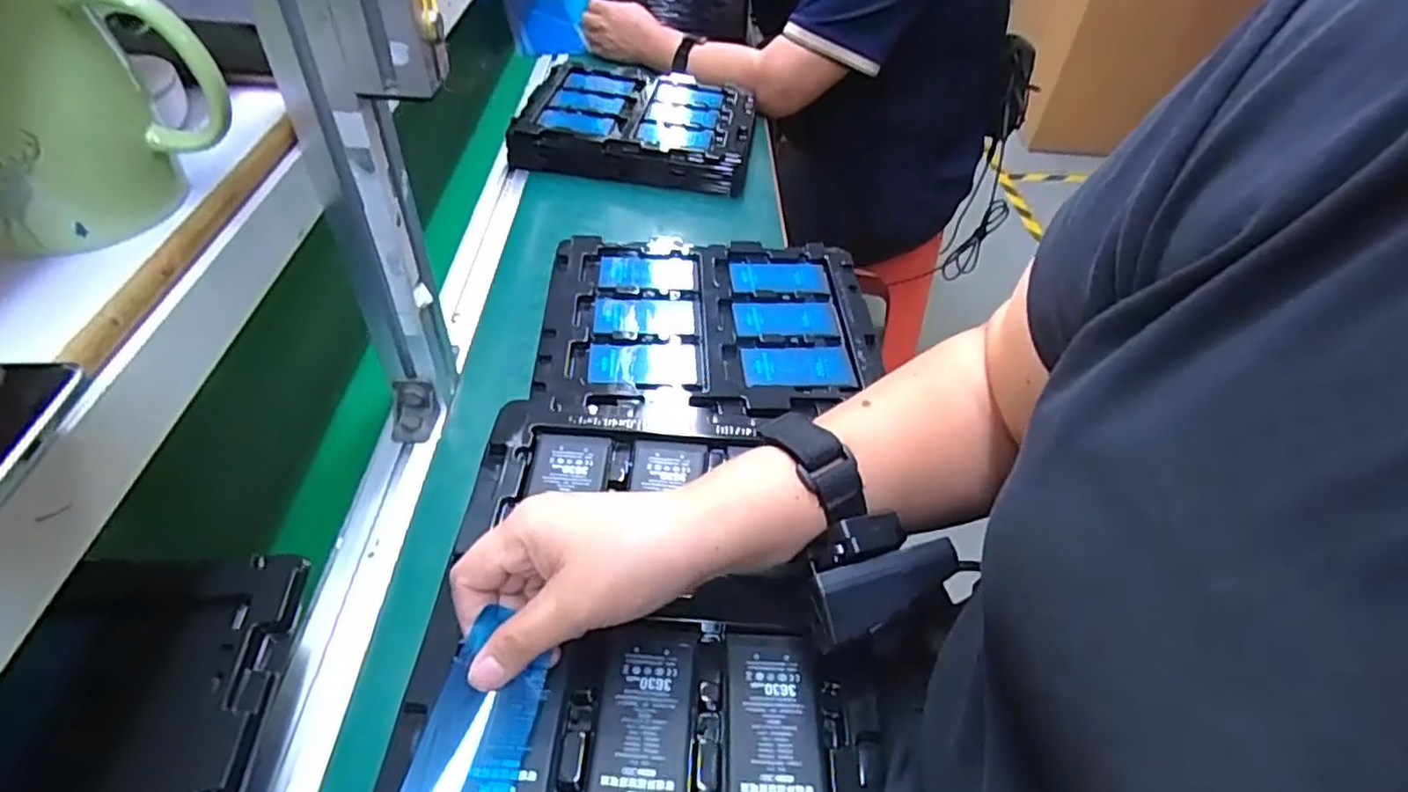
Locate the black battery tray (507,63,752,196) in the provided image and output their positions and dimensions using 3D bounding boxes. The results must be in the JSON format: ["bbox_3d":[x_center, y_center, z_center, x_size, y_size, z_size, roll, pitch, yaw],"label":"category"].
[{"bbox_3d":[-0.077,-0.347,0.862,0.280,0.045,0.225,8,46,3],"label":"black battery tray"}]

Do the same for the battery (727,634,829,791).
[{"bbox_3d":[0.033,0.153,0.313,0.043,0.005,0.088,3,46,-2],"label":"battery"}]

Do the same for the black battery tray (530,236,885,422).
[{"bbox_3d":[0.005,-0.065,0.578,0.273,0.018,0.219,2,45,-5],"label":"black battery tray"}]

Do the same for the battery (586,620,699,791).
[{"bbox_3d":[-0.027,0.148,0.312,0.042,0.004,0.091,5,46,0],"label":"battery"}]

